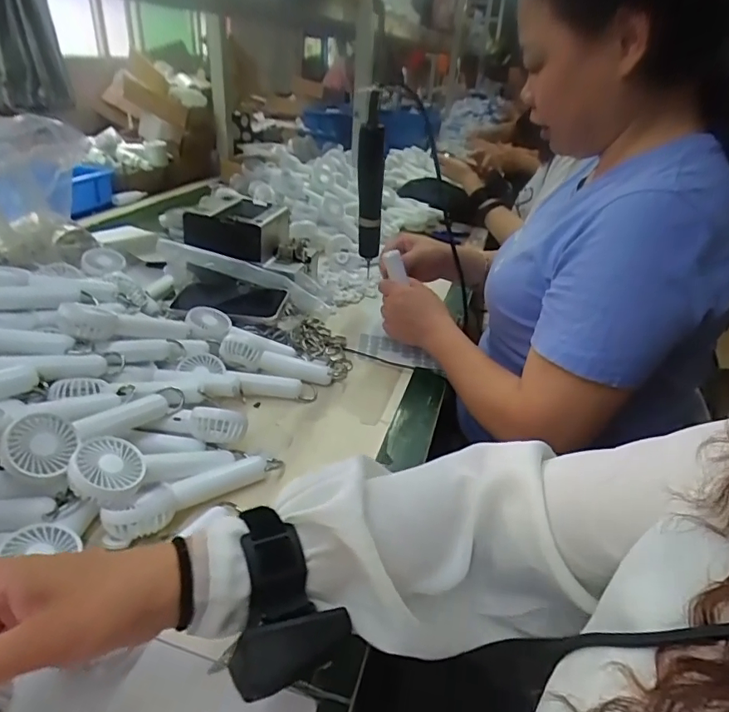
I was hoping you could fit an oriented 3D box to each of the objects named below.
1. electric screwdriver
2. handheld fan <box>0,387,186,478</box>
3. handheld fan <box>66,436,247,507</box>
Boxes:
[{"bbox_3d":[0.008,-0.248,0.762,0.043,0.252,0.050,5,31,-3],"label":"electric screwdriver"},{"bbox_3d":[-0.245,0.063,0.477,0.046,0.041,0.172,21,21,23],"label":"handheld fan"},{"bbox_3d":[-0.186,0.103,0.468,0.158,0.037,0.054,6,23,-46],"label":"handheld fan"}]

